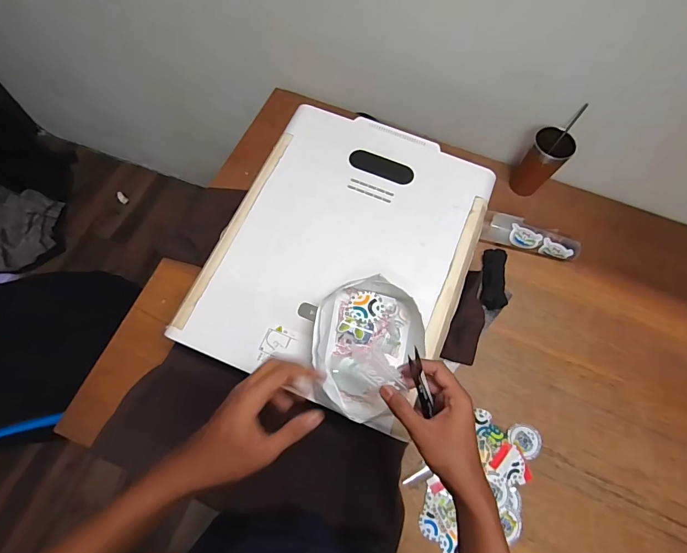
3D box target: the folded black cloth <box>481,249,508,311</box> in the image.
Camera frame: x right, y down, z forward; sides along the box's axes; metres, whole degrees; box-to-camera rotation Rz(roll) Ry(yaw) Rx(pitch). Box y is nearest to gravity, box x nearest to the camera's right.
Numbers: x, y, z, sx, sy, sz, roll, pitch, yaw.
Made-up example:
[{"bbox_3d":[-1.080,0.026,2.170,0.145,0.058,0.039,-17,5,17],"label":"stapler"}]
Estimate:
[{"bbox_3d":[0.314,0.005,0.806,0.048,0.014,0.128,9,68,1],"label":"folded black cloth"}]

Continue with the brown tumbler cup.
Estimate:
[{"bbox_3d":[0.427,-0.245,0.845,0.077,0.134,0.080,1,68,-2],"label":"brown tumbler cup"}]

